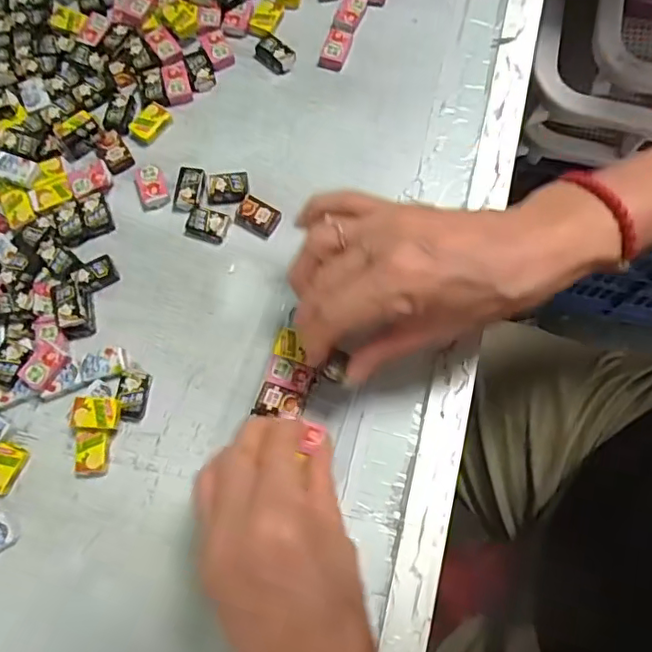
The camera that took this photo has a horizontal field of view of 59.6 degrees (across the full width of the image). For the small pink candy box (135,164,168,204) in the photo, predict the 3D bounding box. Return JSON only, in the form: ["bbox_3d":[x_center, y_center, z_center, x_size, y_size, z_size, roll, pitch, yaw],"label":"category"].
[{"bbox_3d":[-0.114,-0.092,0.370,0.016,0.006,0.025,-18,75,-4],"label":"small pink candy box"}]

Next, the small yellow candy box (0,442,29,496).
[{"bbox_3d":[-0.182,0.080,0.320,0.019,0.004,0.026,23,76,7],"label":"small yellow candy box"}]

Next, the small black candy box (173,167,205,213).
[{"bbox_3d":[-0.089,-0.088,0.368,0.017,0.007,0.029,11,75,4],"label":"small black candy box"}]

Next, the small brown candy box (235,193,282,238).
[{"bbox_3d":[-0.044,-0.070,0.361,0.027,0.007,0.019,28,77,8],"label":"small brown candy box"}]

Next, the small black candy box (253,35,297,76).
[{"bbox_3d":[-0.037,-0.189,0.396,0.030,0.009,0.019,35,78,10],"label":"small black candy box"}]

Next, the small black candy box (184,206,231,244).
[{"bbox_3d":[-0.075,-0.064,0.360,0.026,0.008,0.020,18,76,5],"label":"small black candy box"}]

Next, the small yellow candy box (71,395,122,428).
[{"bbox_3d":[-0.129,0.048,0.320,0.027,0.004,0.018,3,77,-2],"label":"small yellow candy box"}]

